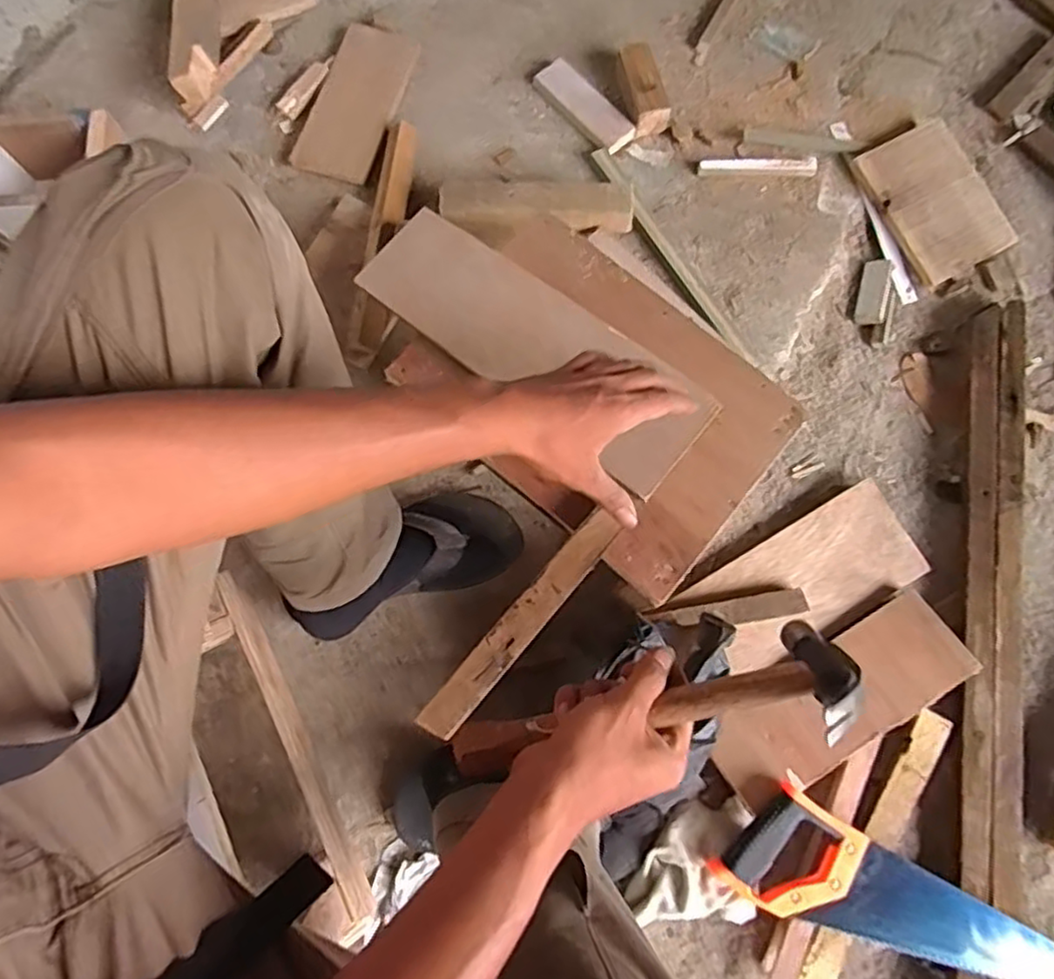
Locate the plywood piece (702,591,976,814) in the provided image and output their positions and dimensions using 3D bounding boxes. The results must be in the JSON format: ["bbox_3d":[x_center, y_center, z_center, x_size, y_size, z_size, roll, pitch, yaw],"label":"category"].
[{"bbox_3d":[0.343,0.232,0.742,0.296,0.023,0.104,-33,66,-3],"label":"plywood piece"}]

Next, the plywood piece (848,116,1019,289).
[{"bbox_3d":[0.544,-0.385,0.900,0.143,0.024,0.199,-28,80,-6],"label":"plywood piece"}]

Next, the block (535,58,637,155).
[{"bbox_3d":[0.078,-0.522,0.918,0.051,0.021,0.157,-39,81,-8],"label":"block"}]

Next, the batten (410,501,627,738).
[{"bbox_3d":[-0.004,0.108,0.549,0.031,0.011,0.218,40,80,7],"label":"batten"}]

